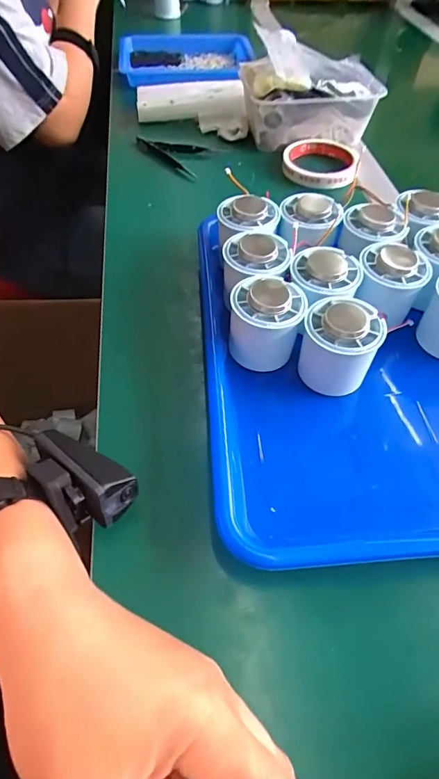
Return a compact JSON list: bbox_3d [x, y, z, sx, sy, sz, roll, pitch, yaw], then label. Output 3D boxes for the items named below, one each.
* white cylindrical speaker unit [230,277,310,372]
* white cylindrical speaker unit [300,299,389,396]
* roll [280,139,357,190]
[{"bbox_3d":[0.035,-0.050,0.320,0.051,0.056,0.052,2,52,-2],"label":"white cylindrical speaker unit"},{"bbox_3d":[0.086,-0.033,0.306,0.052,0.061,0.057,2,52,-2],"label":"white cylindrical speaker unit"},{"bbox_3d":[0.126,-0.287,0.527,0.088,0.020,0.107,11,52,5],"label":"roll"}]

